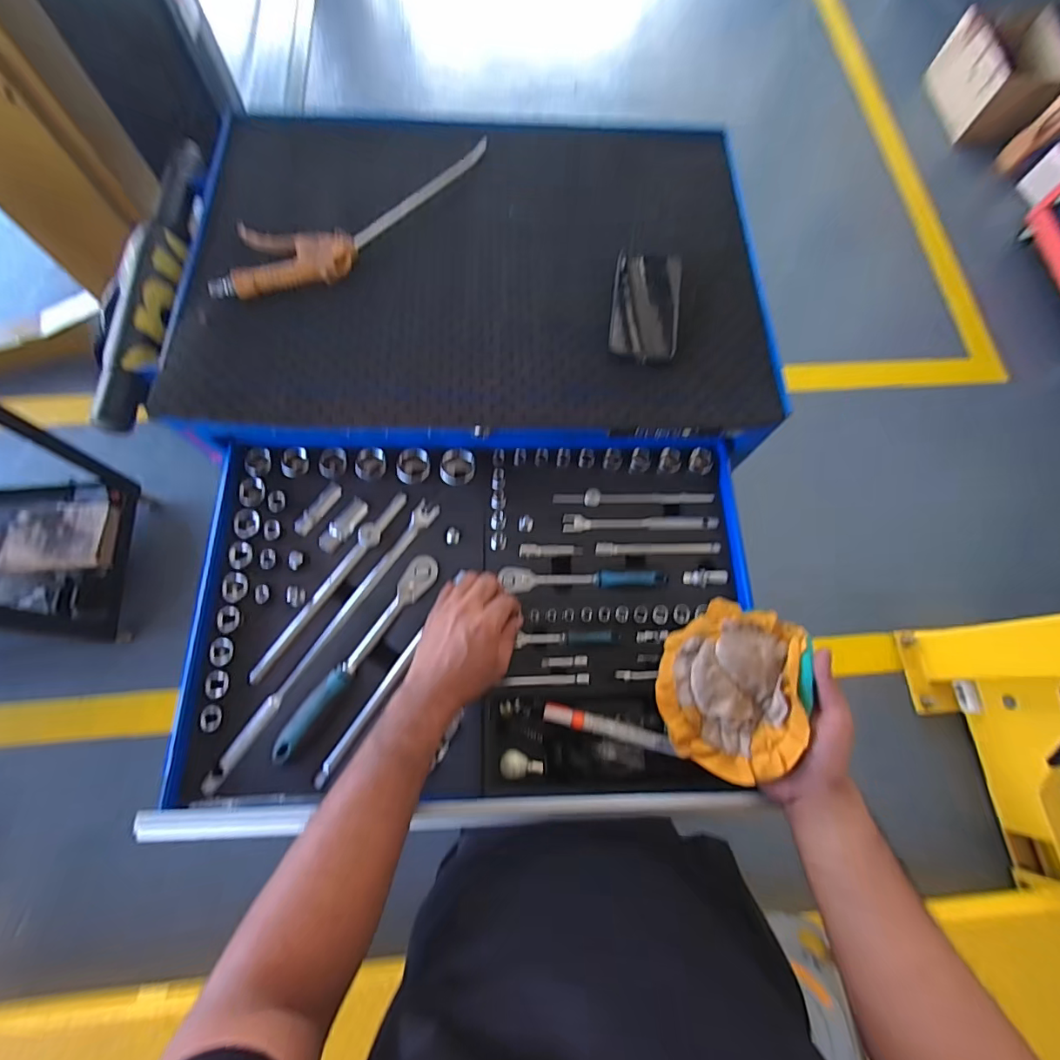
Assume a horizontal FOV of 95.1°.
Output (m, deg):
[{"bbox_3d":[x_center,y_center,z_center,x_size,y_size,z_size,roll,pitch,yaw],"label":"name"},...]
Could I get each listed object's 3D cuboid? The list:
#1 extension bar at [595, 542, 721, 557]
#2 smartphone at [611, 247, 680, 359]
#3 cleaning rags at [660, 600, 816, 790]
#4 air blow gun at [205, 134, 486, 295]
[{"bbox_3d":[0.149,0.022,0.563,0.145,0.014,0.016,-1,72,-3],"label":"extension bar"},{"bbox_3d":[0.134,-0.259,0.556,0.076,0.012,0.141,8,72,0],"label":"smartphone"},{"bbox_3d":[0.188,0.143,0.451,0.118,0.046,0.154,20,73,4],"label":"cleaning rags"},{"bbox_3d":[-0.200,-0.379,0.591,0.388,0.027,0.118,-33,77,-12],"label":"air blow gun"}]

